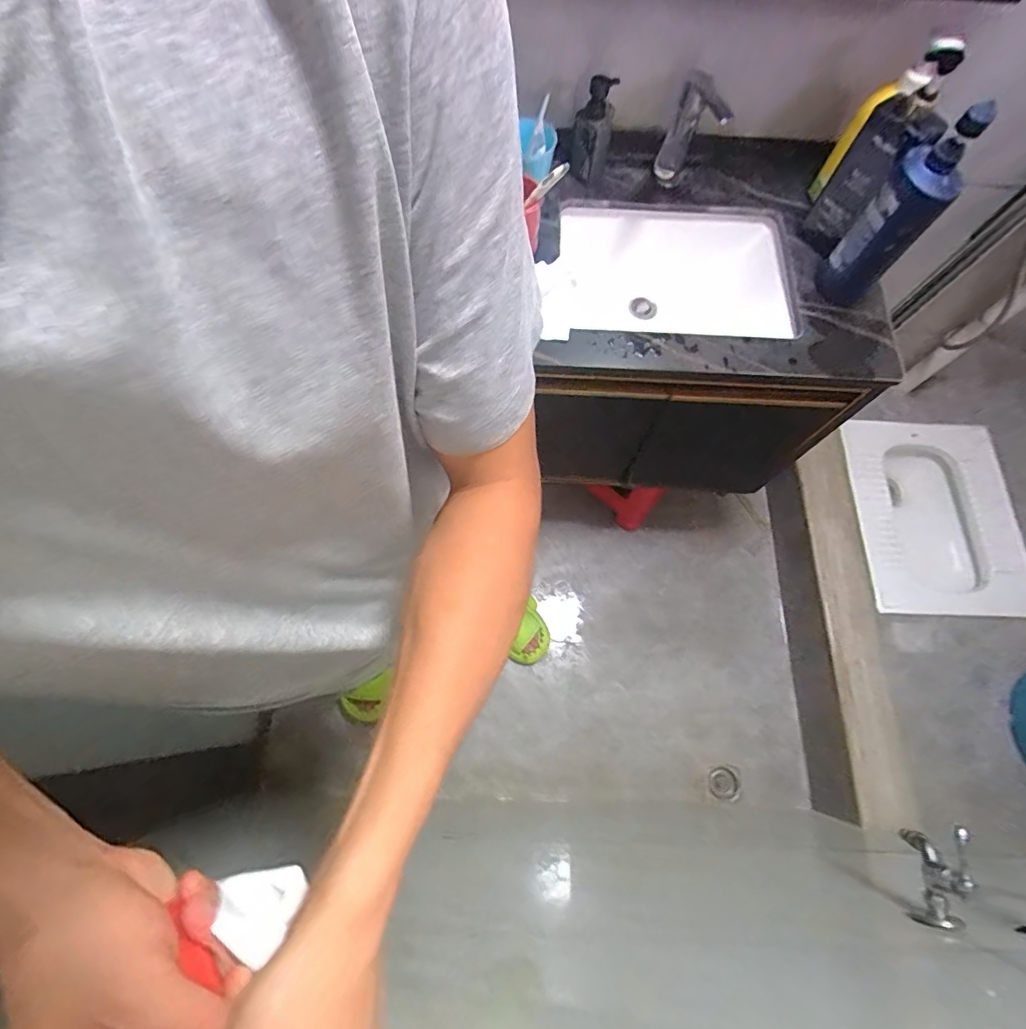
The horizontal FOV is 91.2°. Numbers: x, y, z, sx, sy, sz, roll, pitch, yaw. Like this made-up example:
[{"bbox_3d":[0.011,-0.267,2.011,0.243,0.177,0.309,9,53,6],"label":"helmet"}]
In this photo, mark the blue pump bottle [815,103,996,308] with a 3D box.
[{"bbox_3d":[0.557,-0.427,0.752,0.088,0.282,0.092,37,74,12],"label":"blue pump bottle"}]

